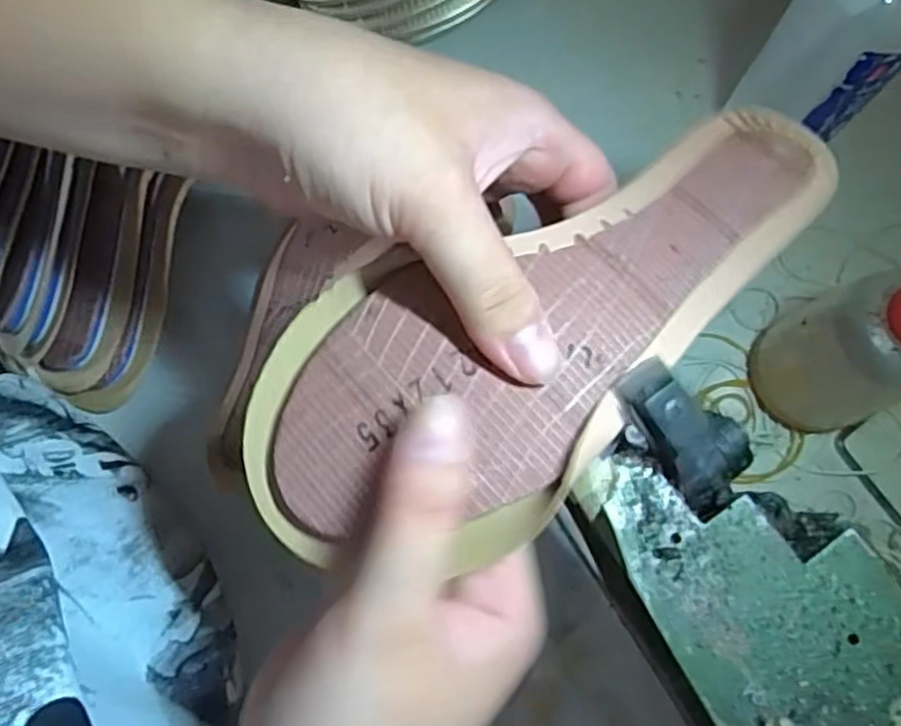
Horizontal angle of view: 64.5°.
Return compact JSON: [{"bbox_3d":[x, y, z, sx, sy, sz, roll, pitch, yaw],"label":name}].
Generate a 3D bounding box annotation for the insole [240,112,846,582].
[{"bbox_3d":[0.039,-0.014,0.227,0.220,0.035,0.090,-31,80,-10],"label":"insole"}]

